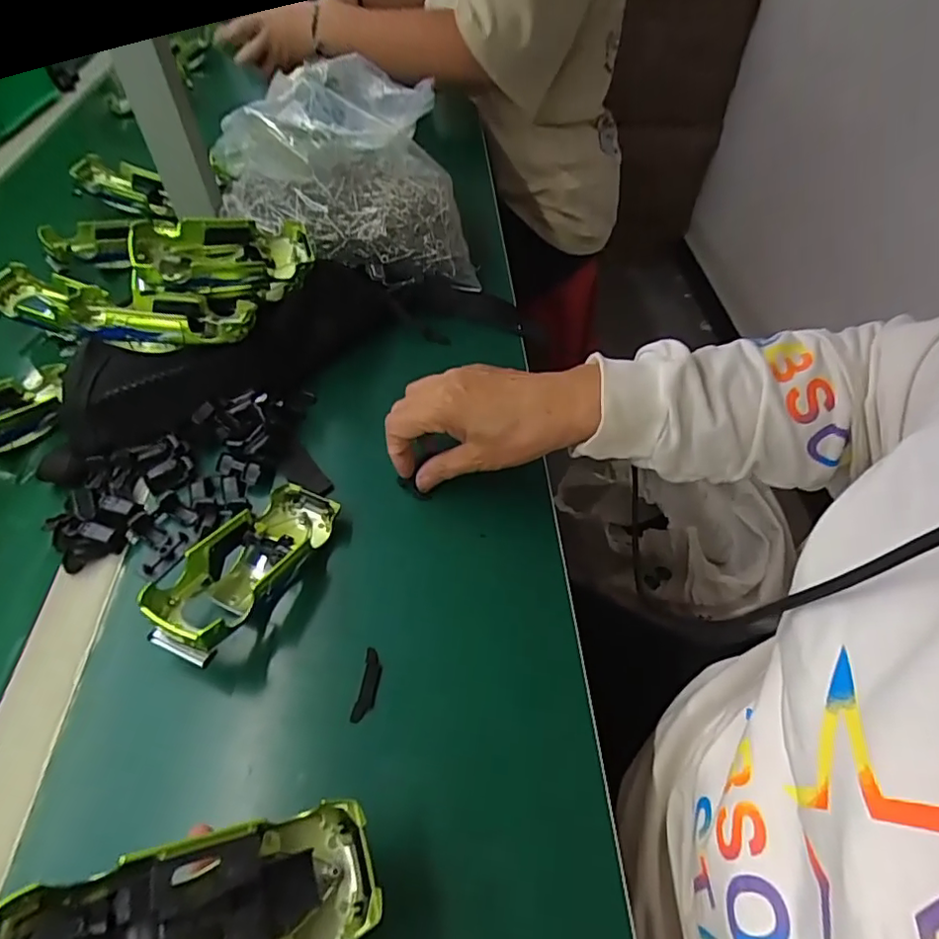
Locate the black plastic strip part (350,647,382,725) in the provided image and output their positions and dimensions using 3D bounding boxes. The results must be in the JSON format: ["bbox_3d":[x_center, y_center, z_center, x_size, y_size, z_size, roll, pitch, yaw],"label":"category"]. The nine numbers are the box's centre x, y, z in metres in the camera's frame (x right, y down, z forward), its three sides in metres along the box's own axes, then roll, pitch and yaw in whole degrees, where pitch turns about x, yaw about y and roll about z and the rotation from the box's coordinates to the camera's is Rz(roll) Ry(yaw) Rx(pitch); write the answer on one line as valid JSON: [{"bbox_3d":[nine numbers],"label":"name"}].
[{"bbox_3d":[-0.060,0.128,0.341,0.011,0.006,0.042,7,51,5],"label":"black plastic strip part"}]

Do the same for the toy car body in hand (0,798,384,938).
[{"bbox_3d":[-0.104,0.172,0.222,0.131,0.023,0.052,1,47,-28],"label":"toy car body in hand"}]

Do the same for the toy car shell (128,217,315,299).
[{"bbox_3d":[-0.195,-0.173,0.464,0.133,0.043,0.073,-10,52,-9],"label":"toy car shell"}]

